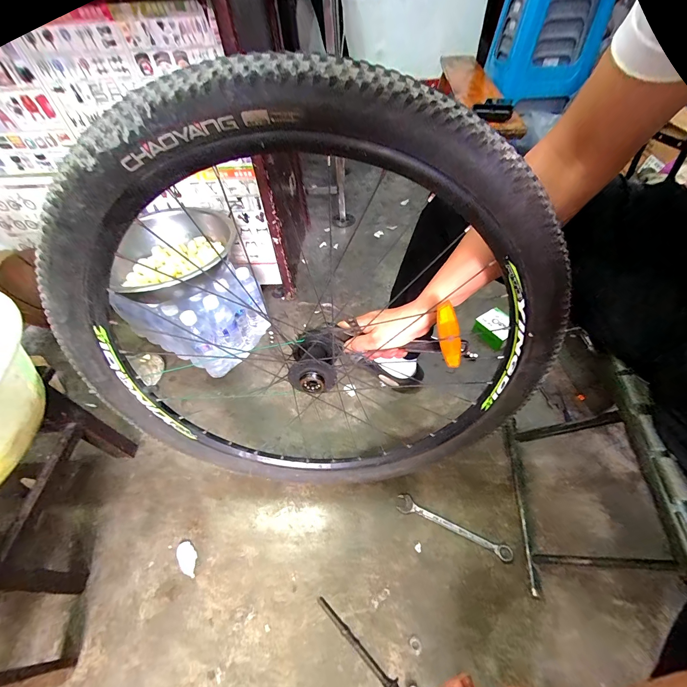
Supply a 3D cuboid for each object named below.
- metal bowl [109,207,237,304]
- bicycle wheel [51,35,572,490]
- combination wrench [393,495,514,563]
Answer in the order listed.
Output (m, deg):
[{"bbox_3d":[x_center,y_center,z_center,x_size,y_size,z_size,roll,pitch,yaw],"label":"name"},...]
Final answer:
[{"bbox_3d":[-0.387,-0.212,0.749,0.275,0.103,0.294,-1,50,2],"label":"metal bowl"},{"bbox_3d":[-0.041,0.043,0.437,0.596,0.648,0.096,-2,50,1],"label":"bicycle wheel"},{"bbox_3d":[0.205,0.345,0.585,0.211,0.008,0.032,19,53,18],"label":"combination wrench"}]

